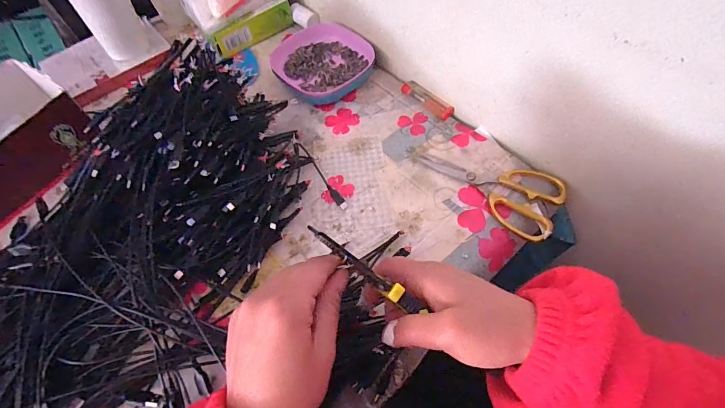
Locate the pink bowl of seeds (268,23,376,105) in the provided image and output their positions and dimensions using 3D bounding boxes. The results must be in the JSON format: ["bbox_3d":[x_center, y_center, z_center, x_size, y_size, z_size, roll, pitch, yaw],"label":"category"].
[{"bbox_3d":[-0.067,-0.220,0.607,0.134,0.030,0.136,-39,65,-18],"label":"pink bowl of seeds"}]

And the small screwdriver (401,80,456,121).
[{"bbox_3d":[0.094,-0.151,0.567,0.025,0.014,0.086,-40,65,-18],"label":"small screwdriver"}]

